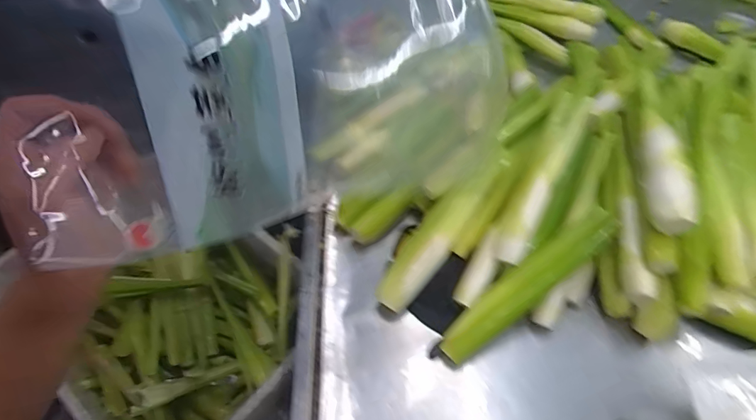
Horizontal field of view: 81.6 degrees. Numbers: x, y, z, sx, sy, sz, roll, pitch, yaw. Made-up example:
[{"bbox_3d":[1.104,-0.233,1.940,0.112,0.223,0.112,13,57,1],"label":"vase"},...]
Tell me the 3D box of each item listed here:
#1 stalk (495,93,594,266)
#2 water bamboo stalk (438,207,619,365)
[{"bbox_3d":[0.211,-0.046,0.565,0.047,0.048,0.258,24,74,20],"label":"stalk"},{"bbox_3d":[0.175,0.090,0.518,0.246,0.024,0.043,-41,59,4],"label":"water bamboo stalk"}]

